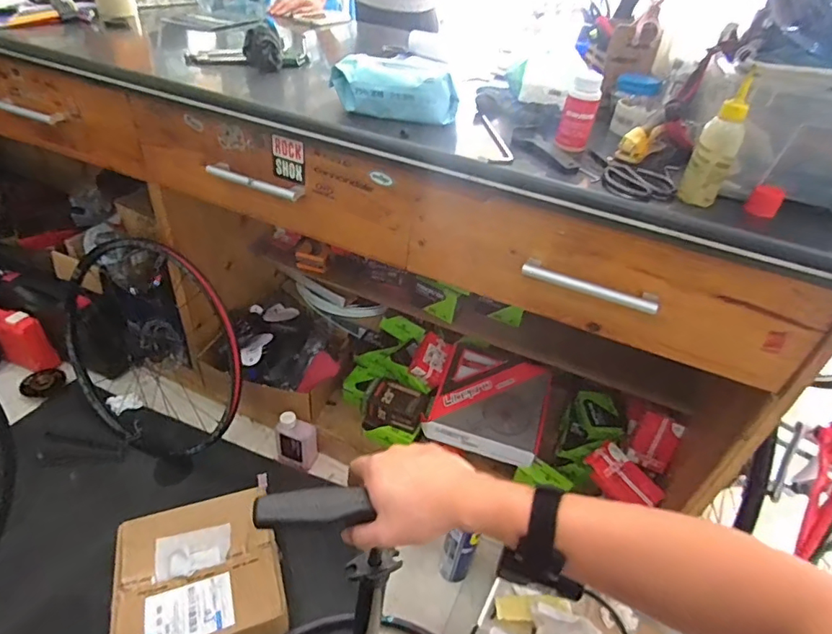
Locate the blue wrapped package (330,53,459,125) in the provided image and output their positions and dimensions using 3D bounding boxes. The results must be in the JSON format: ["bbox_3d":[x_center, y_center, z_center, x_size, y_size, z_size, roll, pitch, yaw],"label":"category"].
[{"bbox_3d":[-0.028,-0.337,0.737,0.184,0.071,0.078,10,38,4],"label":"blue wrapped package"}]

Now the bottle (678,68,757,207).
[{"bbox_3d":[0.343,-0.196,0.564,0.042,0.131,0.033,26,42,23],"label":"bottle"}]

